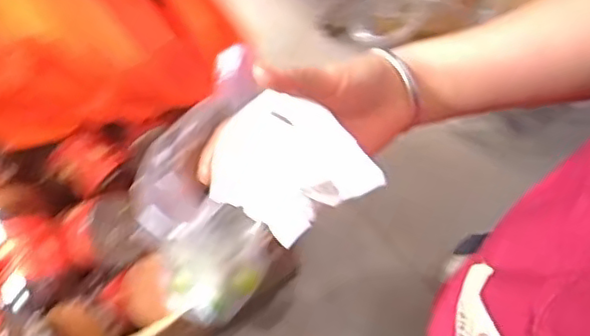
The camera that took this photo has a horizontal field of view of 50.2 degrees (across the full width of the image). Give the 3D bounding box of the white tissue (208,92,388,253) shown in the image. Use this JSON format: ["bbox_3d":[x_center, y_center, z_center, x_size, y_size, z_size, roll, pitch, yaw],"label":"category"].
[{"bbox_3d":[-0.003,0.002,0.389,0.087,0.033,0.080,42,80,12],"label":"white tissue"}]

